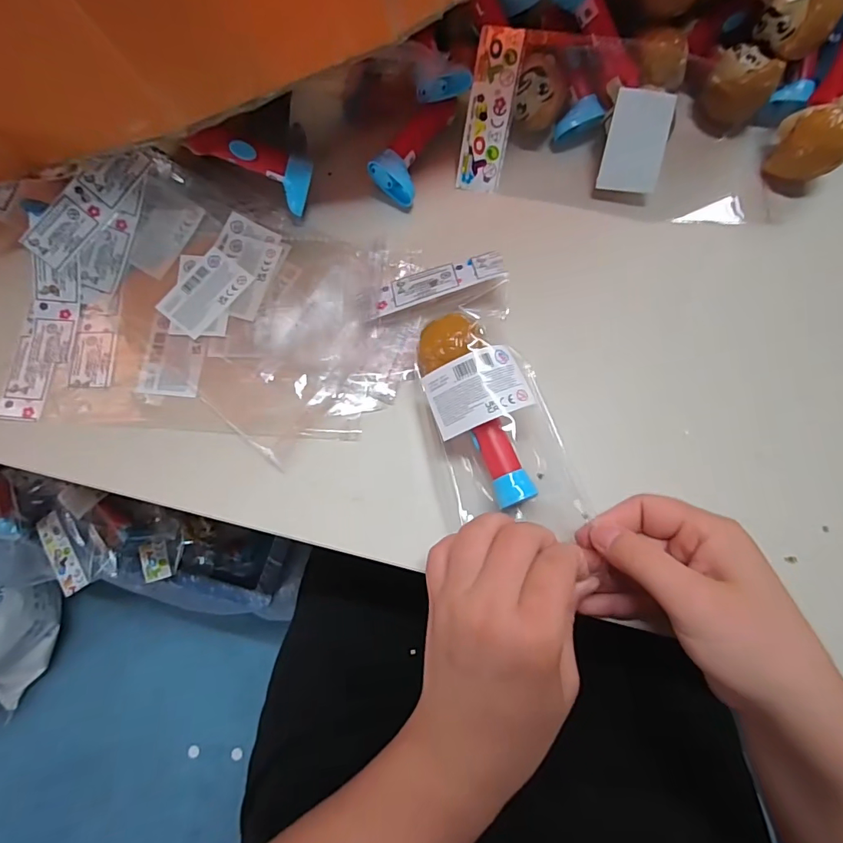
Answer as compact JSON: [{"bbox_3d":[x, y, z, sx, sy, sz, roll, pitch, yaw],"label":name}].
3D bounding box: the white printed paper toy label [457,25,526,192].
[{"bbox_3d":[0.048,-0.217,0.332,0.031,0.004,0.096,10,113,2],"label":"white printed paper toy label"}]

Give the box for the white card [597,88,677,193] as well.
[{"bbox_3d":[0.149,-0.192,0.324,0.039,0.004,0.060,8,115,4],"label":"white card"}]

